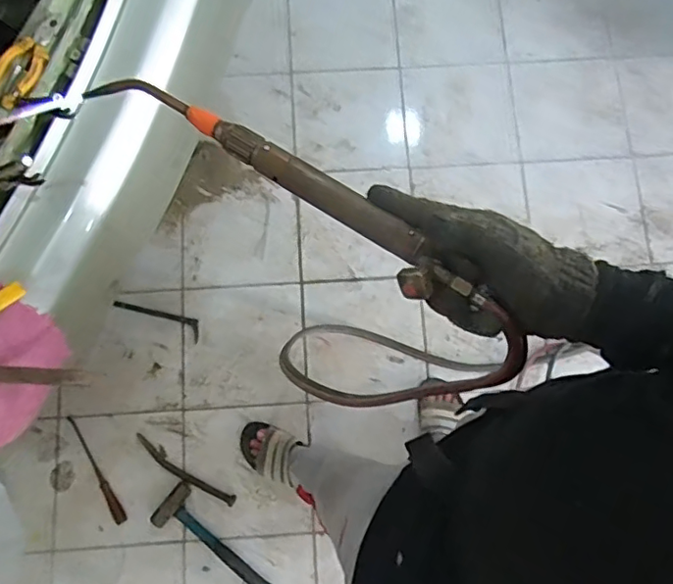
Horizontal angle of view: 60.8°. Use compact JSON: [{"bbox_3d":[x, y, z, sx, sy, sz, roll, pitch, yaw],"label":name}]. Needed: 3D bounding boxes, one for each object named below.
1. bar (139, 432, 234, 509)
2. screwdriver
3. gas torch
[{"bbox_3d":[-0.369,0.432,1.383,0.283,0.020,0.034,31,78,6],"label":"bar"},{"bbox_3d":[-0.582,0.427,1.388,0.029,0.022,0.286,-31,79,-8],"label":"screwdriver"},{"bbox_3d":[-0.042,-0.089,0.453,0.358,0.027,0.046,34,78,9],"label":"gas torch"}]

